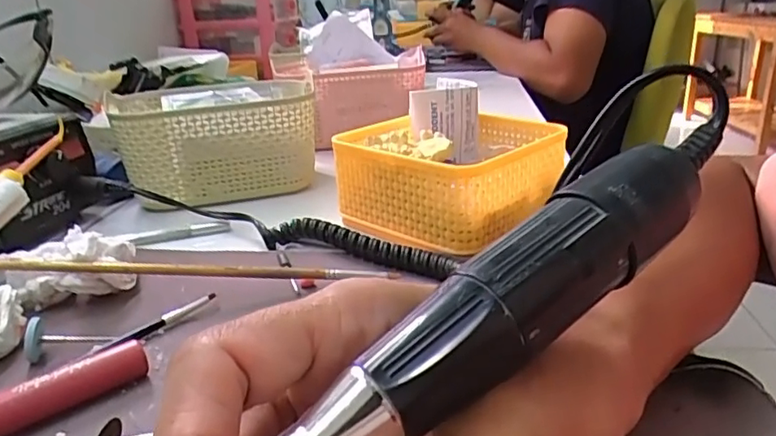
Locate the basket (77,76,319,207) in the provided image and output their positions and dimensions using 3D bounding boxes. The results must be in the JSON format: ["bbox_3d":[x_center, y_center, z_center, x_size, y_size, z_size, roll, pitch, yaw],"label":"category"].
[{"bbox_3d":[-0.159,-0.069,0.525,0.186,0.082,0.143,-11,23,-22],"label":"basket"}]

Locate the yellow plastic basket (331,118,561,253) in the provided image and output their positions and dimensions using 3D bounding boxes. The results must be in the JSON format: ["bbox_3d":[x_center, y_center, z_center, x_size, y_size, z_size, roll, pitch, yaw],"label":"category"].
[{"bbox_3d":[0.046,-0.033,0.433,0.130,0.063,0.134,17,28,40],"label":"yellow plastic basket"}]

